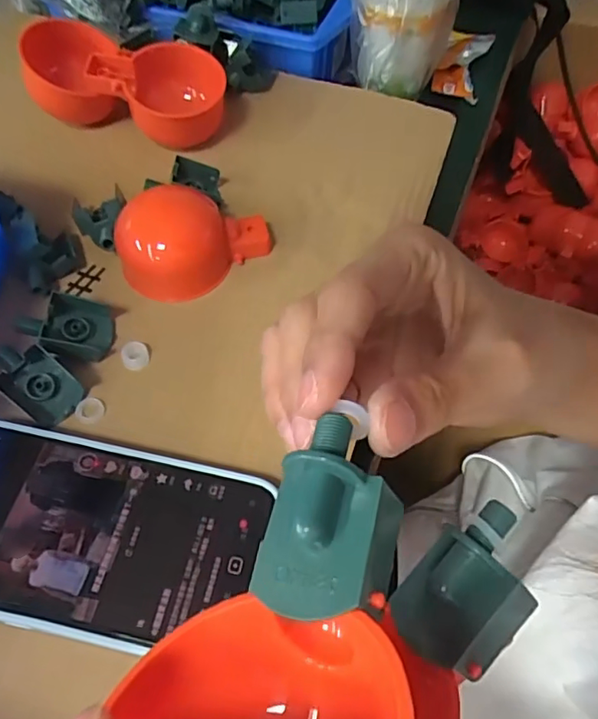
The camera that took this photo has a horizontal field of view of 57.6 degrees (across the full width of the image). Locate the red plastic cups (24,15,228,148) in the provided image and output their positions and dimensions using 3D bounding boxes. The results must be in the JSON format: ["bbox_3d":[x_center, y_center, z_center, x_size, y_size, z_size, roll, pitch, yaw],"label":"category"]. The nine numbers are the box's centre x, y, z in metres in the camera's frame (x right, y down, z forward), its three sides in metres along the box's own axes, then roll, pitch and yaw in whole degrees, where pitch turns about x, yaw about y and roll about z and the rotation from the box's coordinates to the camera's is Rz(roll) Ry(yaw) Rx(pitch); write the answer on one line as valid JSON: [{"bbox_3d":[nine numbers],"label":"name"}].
[{"bbox_3d":[-0.112,-0.178,0.360,0.126,0.056,0.066,8,57,7],"label":"red plastic cups"}]

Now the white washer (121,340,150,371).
[{"bbox_3d":[-0.084,-0.002,0.279,0.014,0.005,0.014,-1,56,1],"label":"white washer"}]

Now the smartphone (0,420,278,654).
[{"bbox_3d":[-0.088,0.070,0.223,0.141,0.012,0.074,9,57,7],"label":"smartphone"}]

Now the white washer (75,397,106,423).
[{"bbox_3d":[-0.101,0.024,0.262,0.013,0.004,0.013,-1,56,1],"label":"white washer"}]

